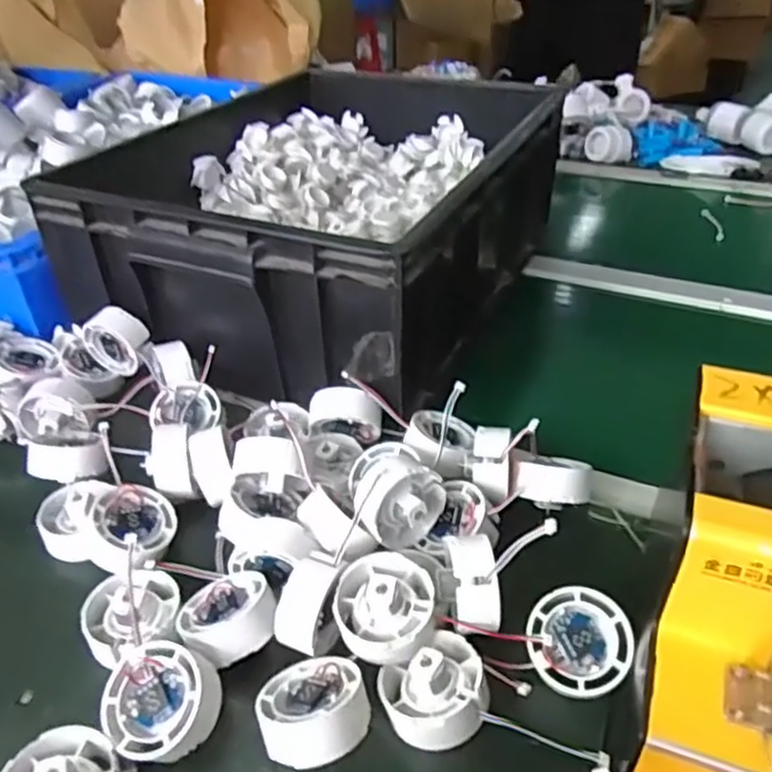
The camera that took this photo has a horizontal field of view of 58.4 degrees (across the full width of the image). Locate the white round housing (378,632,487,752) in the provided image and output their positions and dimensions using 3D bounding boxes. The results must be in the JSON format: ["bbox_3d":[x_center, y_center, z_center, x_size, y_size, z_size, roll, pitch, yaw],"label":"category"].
[{"bbox_3d":[0.026,0.158,0.358,0.054,0.032,0.049,-19,40,-22],"label":"white round housing"}]

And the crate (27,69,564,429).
[{"bbox_3d":[-0.051,-0.180,0.716,0.358,0.170,0.469,14,39,20],"label":"crate"}]

